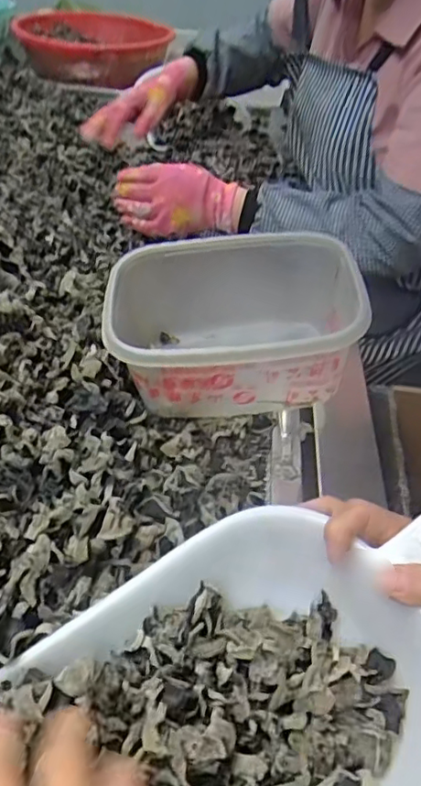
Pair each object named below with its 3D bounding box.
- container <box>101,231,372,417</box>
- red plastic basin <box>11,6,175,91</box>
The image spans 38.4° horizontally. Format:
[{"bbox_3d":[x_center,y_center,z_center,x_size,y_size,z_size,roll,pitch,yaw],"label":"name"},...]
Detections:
[{"bbox_3d":[0.017,-0.056,0.523,0.201,0.107,0.151,2,43,-5],"label":"container"},{"bbox_3d":[-0.294,-0.749,1.290,0.363,0.108,0.203,27,46,20],"label":"red plastic basin"}]

